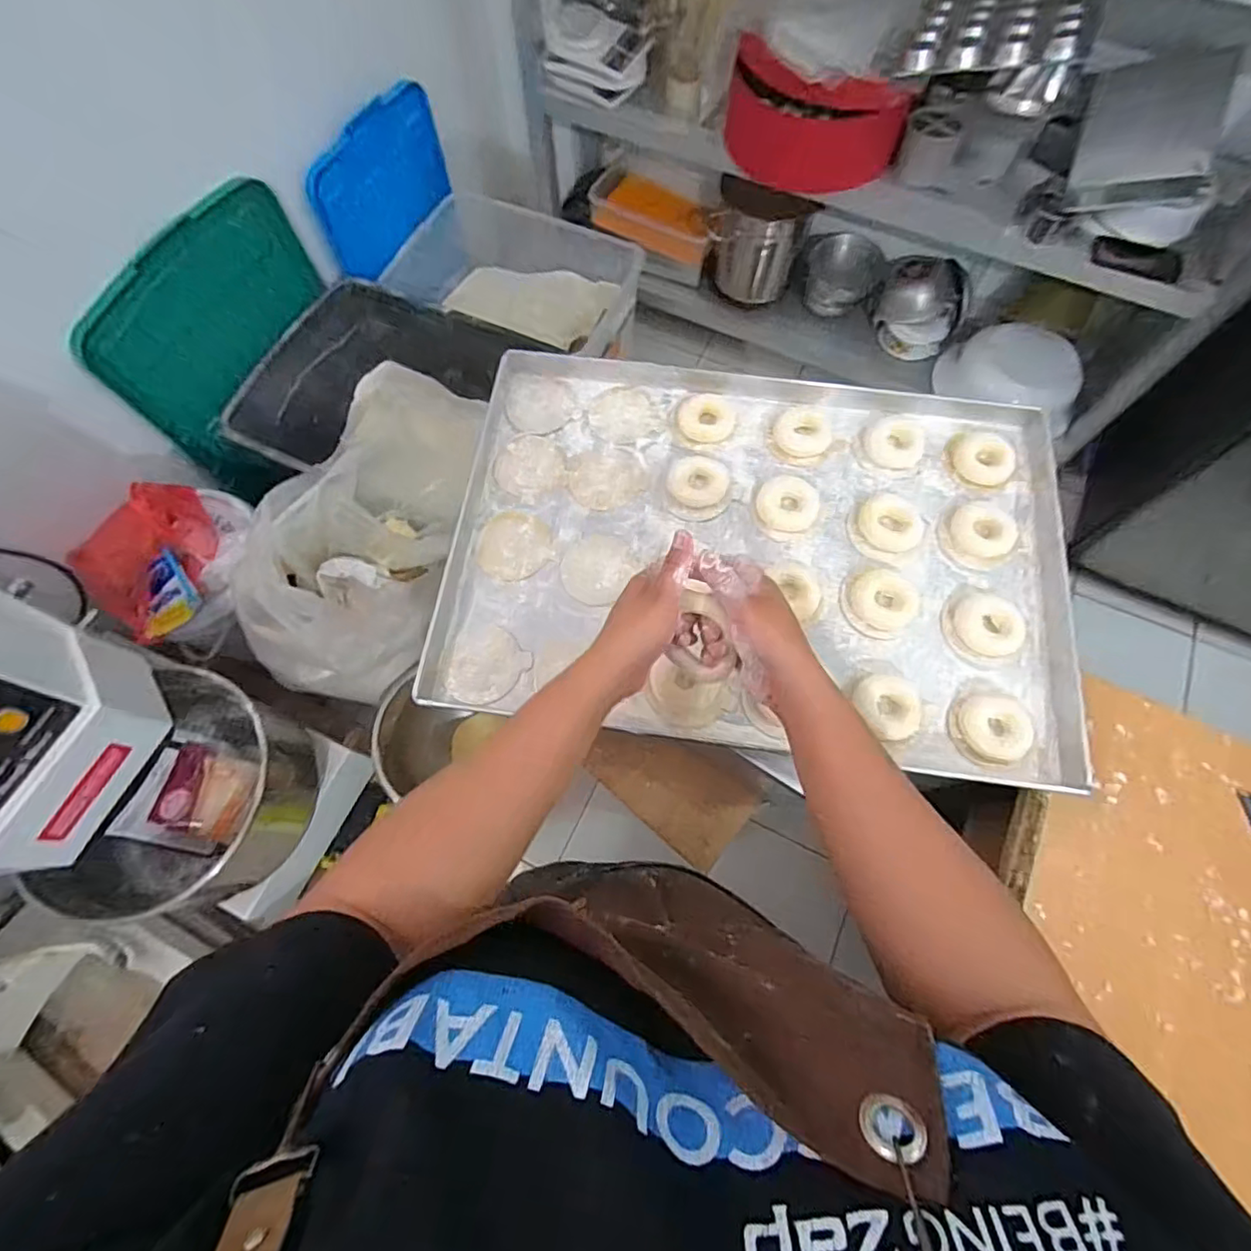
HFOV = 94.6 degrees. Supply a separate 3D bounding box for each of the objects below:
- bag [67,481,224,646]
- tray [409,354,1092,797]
[{"bbox_3d":[-0.877,-0.127,1.043,0.251,0.162,0.219,-38,74,-13],"label":"bag"},{"bbox_3d":[0.133,-0.089,0.587,0.594,0.031,0.413,8,70,3],"label":"tray"}]

